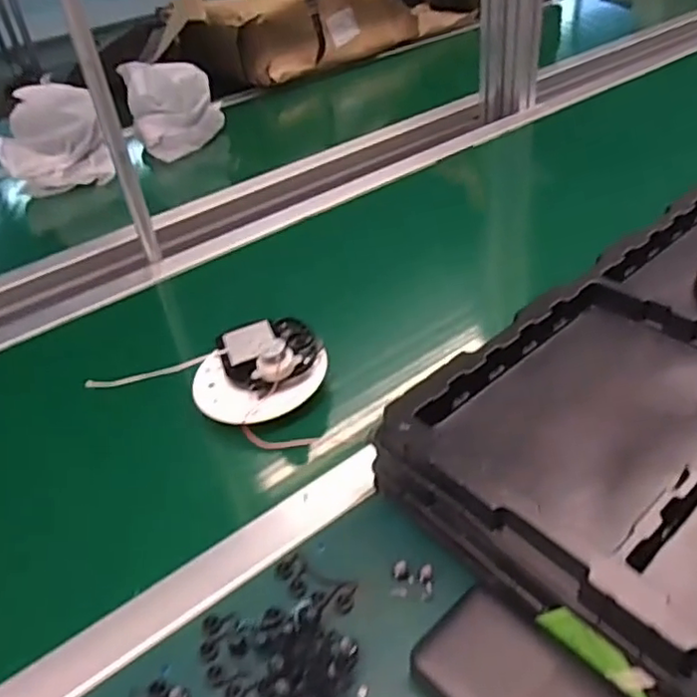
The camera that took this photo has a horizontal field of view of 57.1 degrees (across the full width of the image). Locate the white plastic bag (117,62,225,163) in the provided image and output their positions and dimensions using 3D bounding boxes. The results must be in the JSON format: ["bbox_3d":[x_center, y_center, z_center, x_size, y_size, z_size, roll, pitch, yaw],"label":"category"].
[{"bbox_3d":[-0.308,-0.427,1.132,0.158,0.141,0.139,-14,39,-8],"label":"white plastic bag"}]

